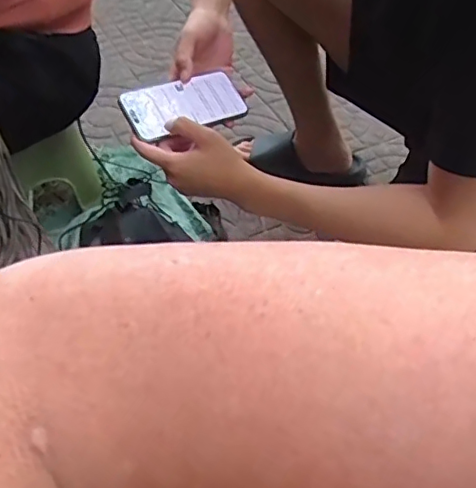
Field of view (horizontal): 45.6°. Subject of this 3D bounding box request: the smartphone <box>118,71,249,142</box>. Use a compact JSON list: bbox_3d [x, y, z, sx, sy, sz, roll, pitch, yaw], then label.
[{"bbox_3d":[-0.069,-0.180,0.723,0.149,0.008,0.074,-16,69,-15],"label":"smartphone"}]

